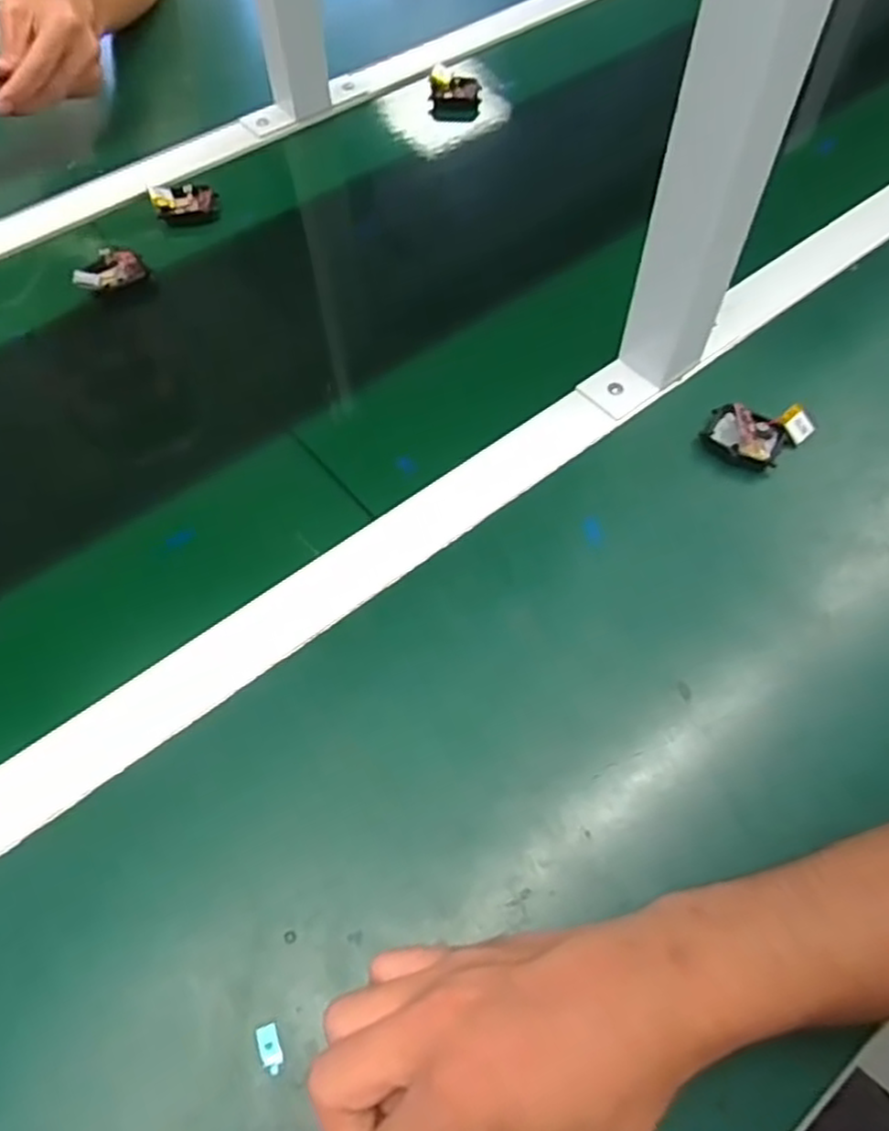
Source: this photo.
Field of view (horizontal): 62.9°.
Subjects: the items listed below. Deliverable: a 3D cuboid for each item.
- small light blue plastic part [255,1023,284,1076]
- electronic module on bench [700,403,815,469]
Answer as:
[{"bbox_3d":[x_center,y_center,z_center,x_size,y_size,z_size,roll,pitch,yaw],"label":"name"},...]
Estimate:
[{"bbox_3d":[-0.072,0.201,0.301,0.009,0.004,0.018,-21,62,-10],"label":"small light blue plastic part"},{"bbox_3d":[0.194,-0.086,0.455,0.056,0.018,0.049,-38,66,-18],"label":"electronic module on bench"}]

